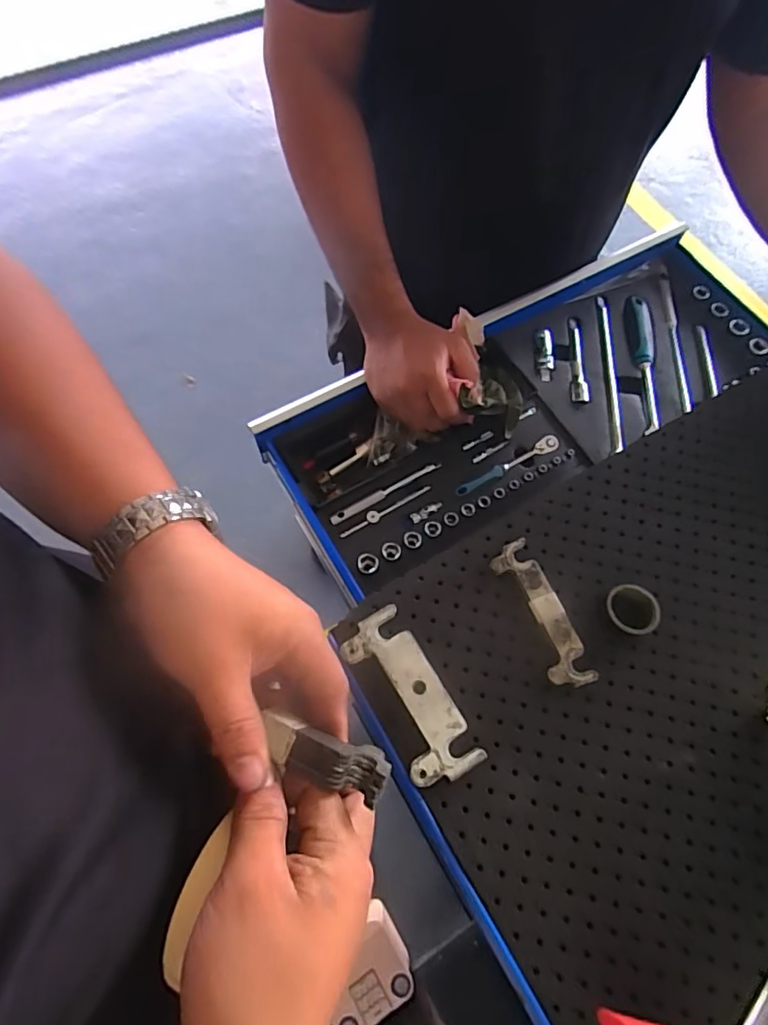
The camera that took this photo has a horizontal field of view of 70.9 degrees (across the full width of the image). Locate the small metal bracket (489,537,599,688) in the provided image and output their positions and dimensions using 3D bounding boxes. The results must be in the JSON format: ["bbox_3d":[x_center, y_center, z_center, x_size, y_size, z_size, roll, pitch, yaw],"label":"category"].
[{"bbox_3d":[0.126,0.081,0.433,0.038,0.008,0.120,-22,70,-11],"label":"small metal bracket"}]

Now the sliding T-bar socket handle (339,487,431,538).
[{"bbox_3d":[0.002,-0.002,0.561,0.107,0.007,0.012,-27,71,-12],"label":"sliding T-bar socket handle"}]

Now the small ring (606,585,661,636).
[{"bbox_3d":[0.196,0.078,0.429,0.040,0.019,0.036,1,67,-1],"label":"small ring"}]

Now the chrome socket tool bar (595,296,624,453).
[{"bbox_3d":[0.269,-0.167,0.642,0.016,0.008,0.216,3,68,1],"label":"chrome socket tool bar"}]

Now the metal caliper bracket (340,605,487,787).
[{"bbox_3d":[0.018,0.137,0.402,0.052,0.014,0.127,-29,71,-13],"label":"metal caliper bracket"}]

